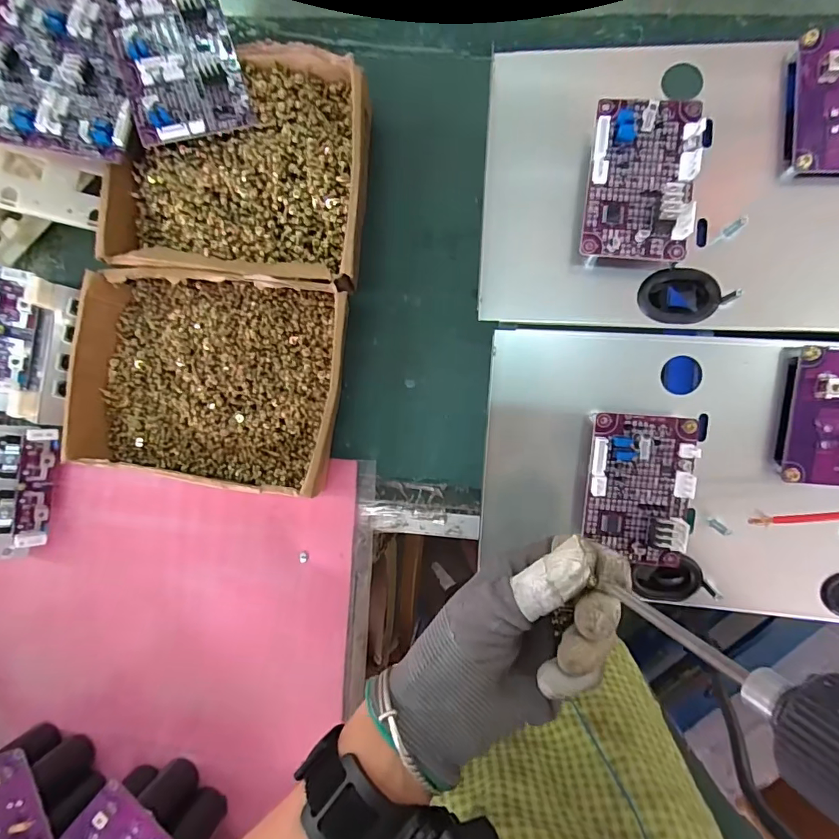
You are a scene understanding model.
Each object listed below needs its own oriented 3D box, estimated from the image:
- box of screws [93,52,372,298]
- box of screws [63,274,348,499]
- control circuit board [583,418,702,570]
[{"bbox_3d":[-0.150,-0.218,0.410,0.223,0.054,0.195,5,88,8],"label":"box of screws"},{"bbox_3d":[-0.176,-0.034,0.403,0.228,0.054,0.171,6,88,8],"label":"box of screws"},{"bbox_3d":[0.134,0.043,0.283,0.058,0.022,0.089,4,89,7],"label":"control circuit board"}]

